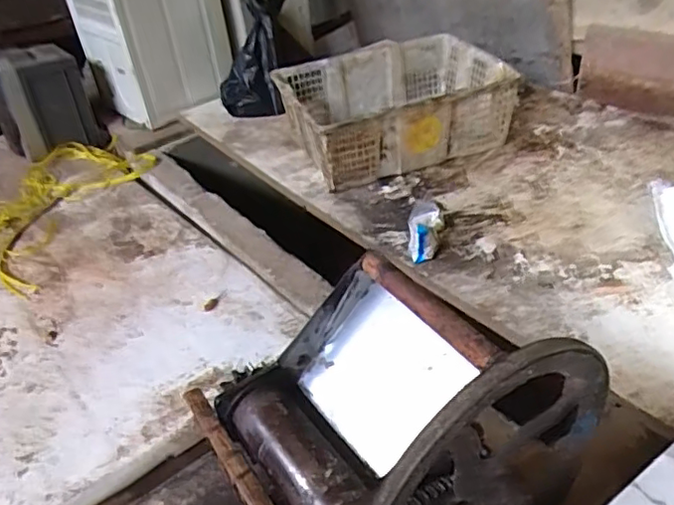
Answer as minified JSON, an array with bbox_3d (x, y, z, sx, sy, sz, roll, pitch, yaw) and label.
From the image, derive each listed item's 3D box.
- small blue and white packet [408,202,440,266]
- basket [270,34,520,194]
[{"bbox_3d":[0.158,-0.040,1.074,0.058,0.061,0.136,2,38,12],"label":"small blue and white packet"},{"bbox_3d":[0.126,-0.334,1.379,0.471,0.163,0.349,-17,38,-13],"label":"basket"}]

